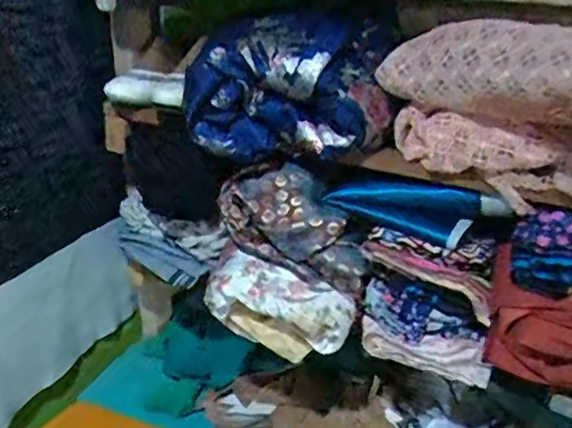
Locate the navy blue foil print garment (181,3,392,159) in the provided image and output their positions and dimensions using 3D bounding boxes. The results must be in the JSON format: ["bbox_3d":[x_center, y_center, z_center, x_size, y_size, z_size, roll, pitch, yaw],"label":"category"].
[{"bbox_3d":[0.004,-0.172,0.748,0.259,0.178,0.103,4,25,4],"label":"navy blue foil print garment"}]

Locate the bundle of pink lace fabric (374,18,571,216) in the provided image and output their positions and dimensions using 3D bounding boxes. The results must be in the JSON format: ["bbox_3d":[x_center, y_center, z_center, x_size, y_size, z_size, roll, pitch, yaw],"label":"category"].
[{"bbox_3d":[0.302,-0.101,0.647,0.389,0.192,0.167,23,32,36],"label":"bundle of pink lace fabric"}]

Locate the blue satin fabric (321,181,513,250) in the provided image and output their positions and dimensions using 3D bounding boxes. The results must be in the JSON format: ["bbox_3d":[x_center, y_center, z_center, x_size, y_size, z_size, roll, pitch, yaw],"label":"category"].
[{"bbox_3d":[0.165,-0.009,0.753,0.217,0.072,0.030,11,26,18],"label":"blue satin fabric"}]

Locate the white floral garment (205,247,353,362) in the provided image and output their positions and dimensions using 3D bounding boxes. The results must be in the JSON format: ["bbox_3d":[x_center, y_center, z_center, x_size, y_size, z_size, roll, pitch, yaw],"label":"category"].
[{"bbox_3d":[-0.016,0.138,0.810,0.211,0.116,0.071,14,27,23],"label":"white floral garment"}]

